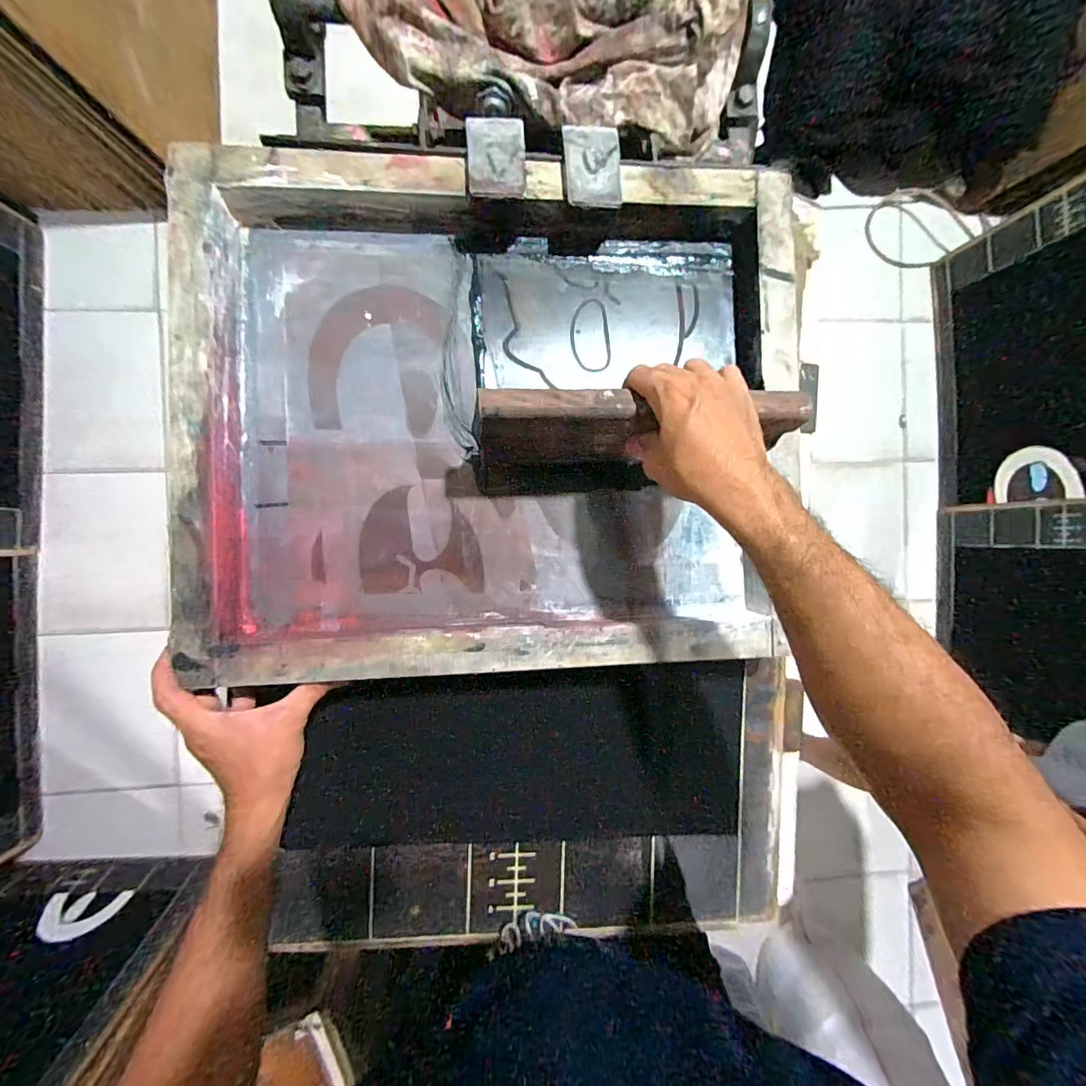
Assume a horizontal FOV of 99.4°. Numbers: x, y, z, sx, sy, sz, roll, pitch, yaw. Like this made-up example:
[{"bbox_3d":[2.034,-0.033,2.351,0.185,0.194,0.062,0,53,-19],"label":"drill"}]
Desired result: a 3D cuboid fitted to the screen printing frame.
[{"bbox_3d":[-0.035,-0.118,0.440,0.558,0.059,0.462,-3,91,-5],"label":"screen printing frame"}]

